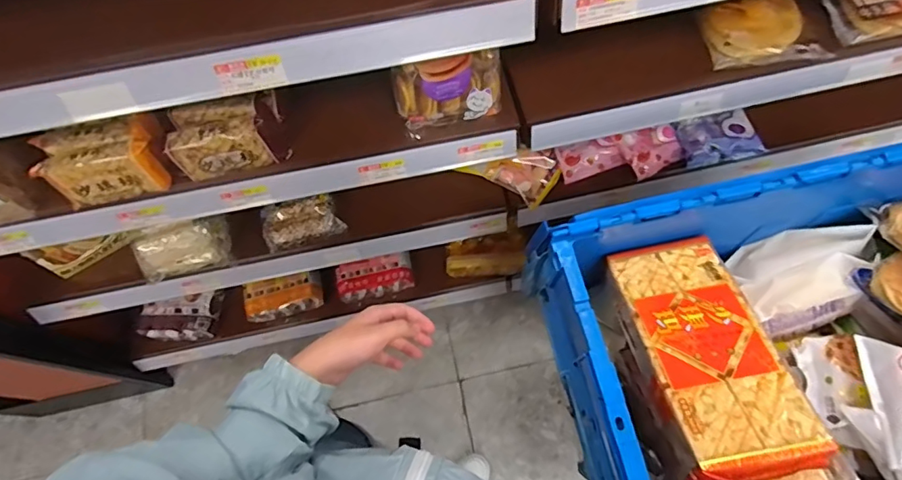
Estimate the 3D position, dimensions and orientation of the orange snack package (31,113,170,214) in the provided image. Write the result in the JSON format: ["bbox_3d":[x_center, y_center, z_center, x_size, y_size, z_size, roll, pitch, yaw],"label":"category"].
[{"bbox_3d":[-0.447,-0.106,0.668,0.141,0.069,0.078,-13,69,-3],"label":"orange snack package"}]

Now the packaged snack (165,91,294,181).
[{"bbox_3d":[-0.296,-0.139,0.678,0.141,0.075,0.078,-21,69,-6],"label":"packaged snack"}]

